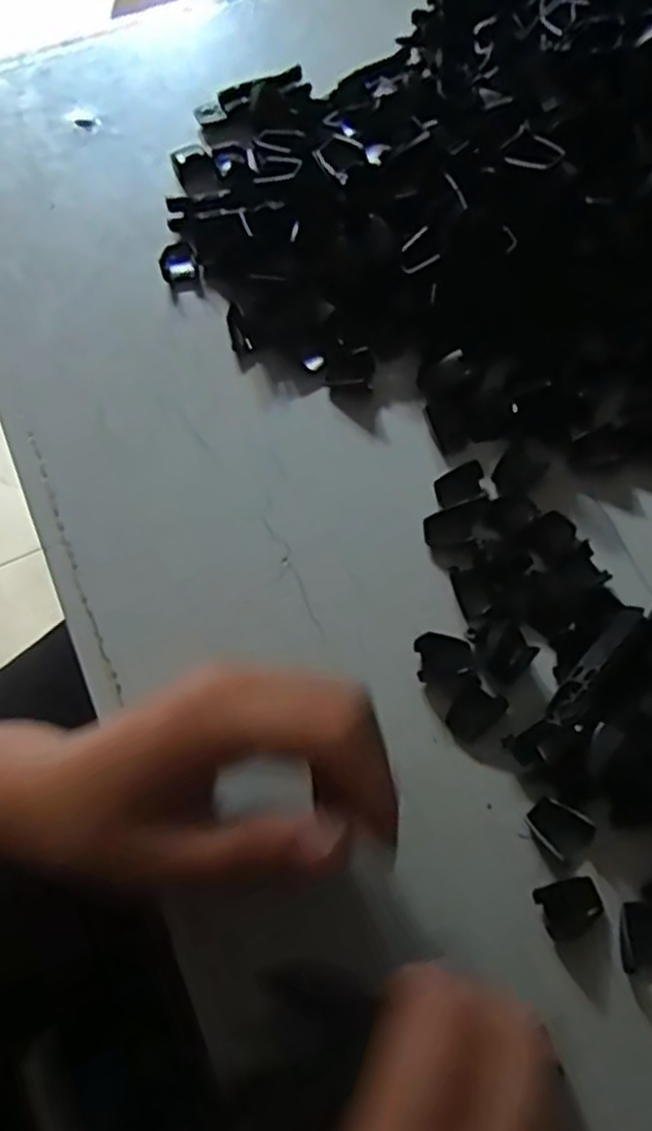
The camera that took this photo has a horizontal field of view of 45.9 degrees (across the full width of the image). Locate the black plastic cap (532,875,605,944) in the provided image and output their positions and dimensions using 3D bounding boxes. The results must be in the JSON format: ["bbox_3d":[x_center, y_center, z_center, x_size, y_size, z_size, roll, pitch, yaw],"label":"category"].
[{"bbox_3d":[0.090,0.125,0.282,0.023,0.004,0.019,-21,70,-8],"label":"black plastic cap"}]

